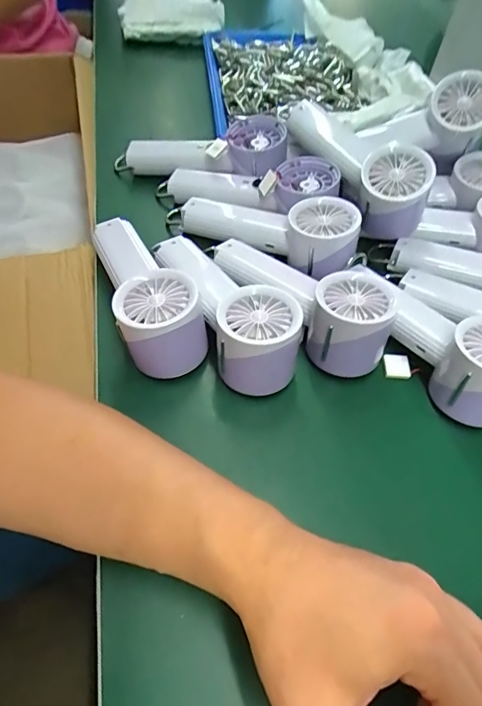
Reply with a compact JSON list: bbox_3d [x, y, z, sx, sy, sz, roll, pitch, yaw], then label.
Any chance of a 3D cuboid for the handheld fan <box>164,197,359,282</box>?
[{"bbox_3d":[0.016,-0.123,0.435,0.197,0.045,0.062,17,54,26],"label":"handheld fan"}]

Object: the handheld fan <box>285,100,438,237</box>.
[{"bbox_3d":[0.108,-0.187,0.444,0.060,0.067,0.172,-23,60,-19],"label":"handheld fan"}]

